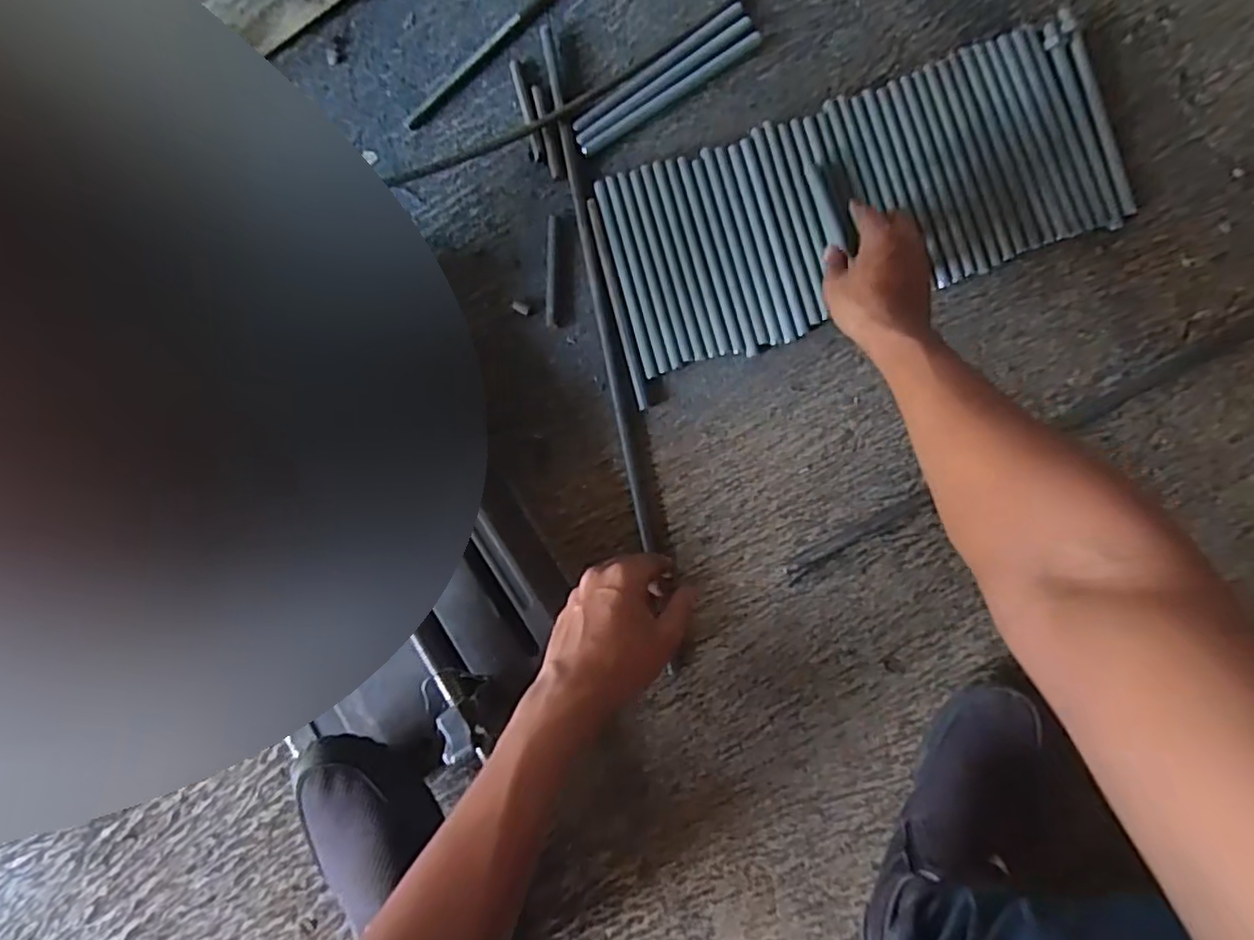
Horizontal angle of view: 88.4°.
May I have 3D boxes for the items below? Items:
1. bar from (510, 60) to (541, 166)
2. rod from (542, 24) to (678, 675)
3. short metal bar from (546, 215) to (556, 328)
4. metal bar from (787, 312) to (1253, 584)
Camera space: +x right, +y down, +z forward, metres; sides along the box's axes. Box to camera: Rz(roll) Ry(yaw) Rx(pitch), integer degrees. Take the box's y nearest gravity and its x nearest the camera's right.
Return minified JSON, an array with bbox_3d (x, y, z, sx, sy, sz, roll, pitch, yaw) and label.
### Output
[{"bbox_3d":[-0.100,-0.361,0.644,0.011,0.007,0.115,-15,82,5],"label":"bar"},{"bbox_3d":[-0.020,-0.136,0.620,0.015,0.012,0.639,-11,83,5],"label":"rod"},{"bbox_3d":[-0.074,-0.194,0.625,0.008,0.004,0.110,0,84,6],"label":"short metal bar"},{"bbox_3d":[0.368,-0.031,0.563,0.502,0.012,0.019,-29,81,2],"label":"metal bar"}]

